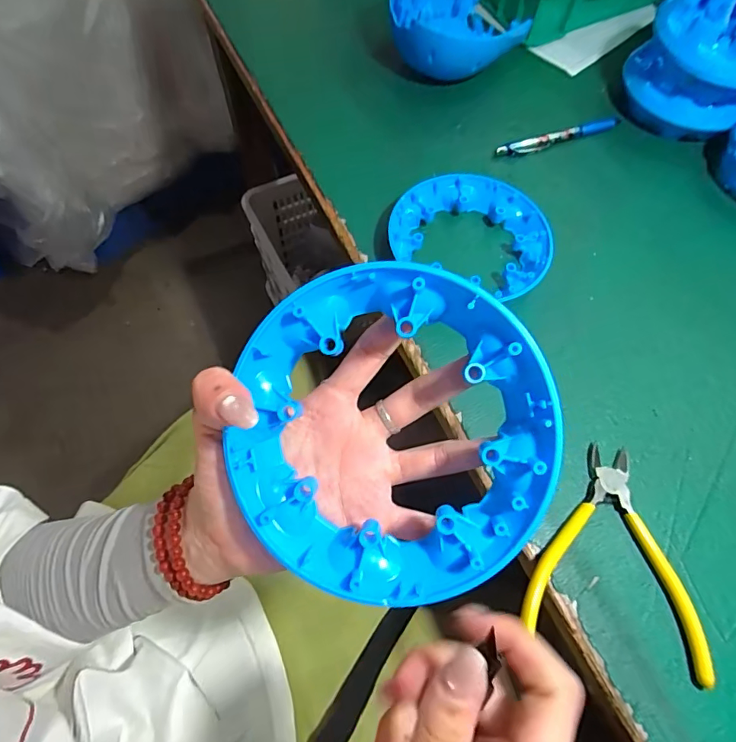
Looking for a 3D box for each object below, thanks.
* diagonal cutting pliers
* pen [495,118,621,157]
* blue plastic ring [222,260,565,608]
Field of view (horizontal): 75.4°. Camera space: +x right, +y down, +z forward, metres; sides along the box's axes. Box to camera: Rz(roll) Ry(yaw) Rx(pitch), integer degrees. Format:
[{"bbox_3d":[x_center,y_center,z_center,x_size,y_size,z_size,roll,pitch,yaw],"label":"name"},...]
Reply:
[{"bbox_3d":[0.170,0.117,0.319,0.112,0.011,0.131,17,66,6],"label":"diagonal cutting pliers"},{"bbox_3d":[0.195,-0.238,0.485,0.141,0.008,0.013,-19,67,-10],"label":"pen"},{"bbox_3d":[0.010,0.026,0.204,0.129,0.024,0.135,0,92,6],"label":"blue plastic ring"}]

